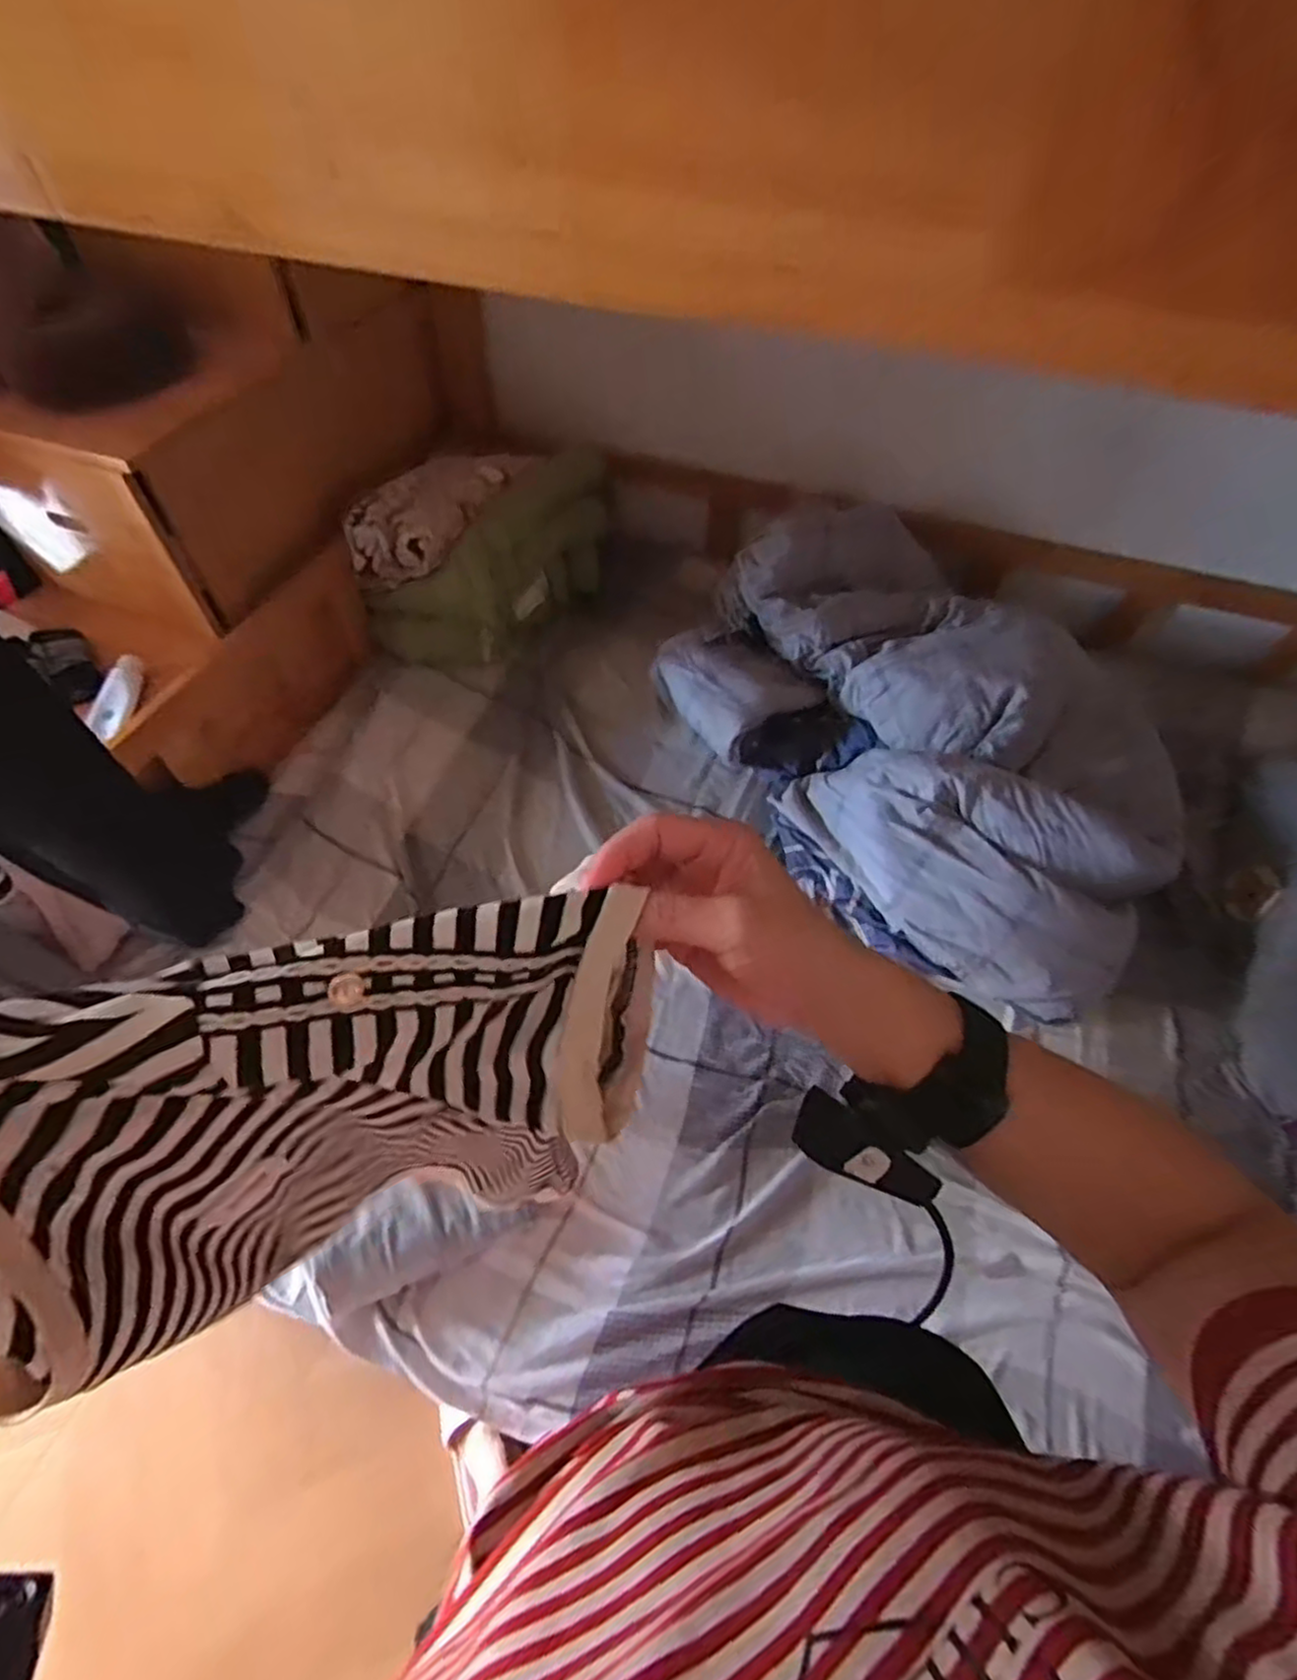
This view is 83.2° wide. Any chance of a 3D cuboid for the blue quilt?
[{"bbox_3d":[0.462,-0.167,1.212,0.624,0.227,0.874,-26,58,-18],"label":"blue quilt"}]

